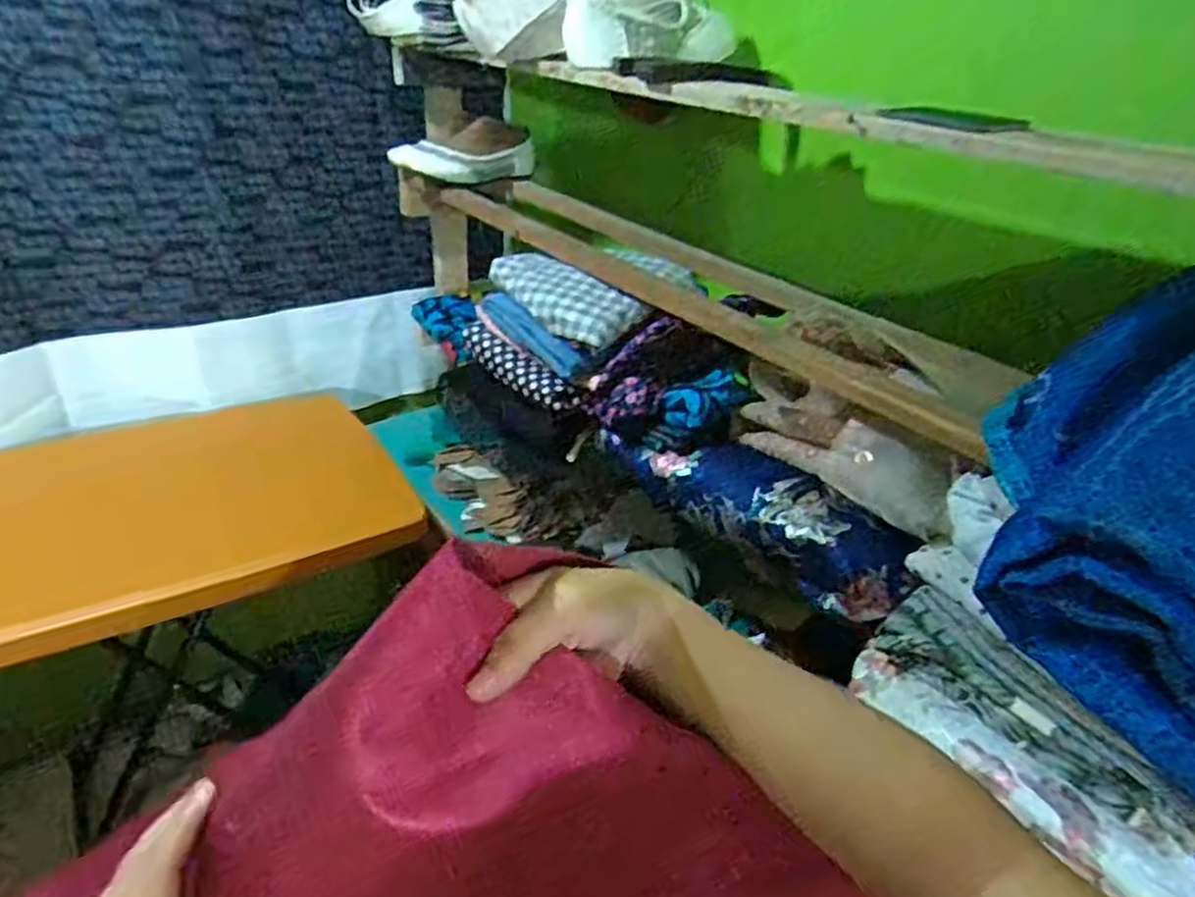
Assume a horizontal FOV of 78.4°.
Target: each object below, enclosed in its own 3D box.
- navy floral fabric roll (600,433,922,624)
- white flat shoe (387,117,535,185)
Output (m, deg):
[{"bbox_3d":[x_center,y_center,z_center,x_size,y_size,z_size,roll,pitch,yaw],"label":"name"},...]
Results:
[{"bbox_3d":[0.162,0.053,0.827,0.078,0.109,0.405,-19,37,-35],"label":"navy floral fabric roll"},{"bbox_3d":[-0.229,-0.509,1.255,0.240,0.083,0.109,-1,30,-10],"label":"white flat shoe"}]

